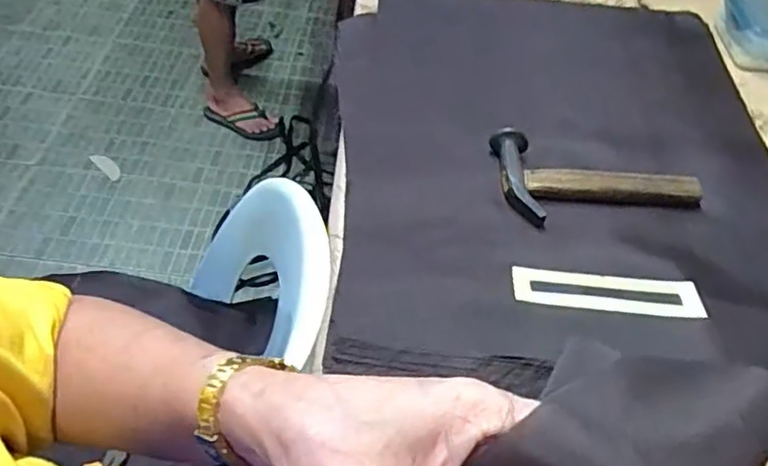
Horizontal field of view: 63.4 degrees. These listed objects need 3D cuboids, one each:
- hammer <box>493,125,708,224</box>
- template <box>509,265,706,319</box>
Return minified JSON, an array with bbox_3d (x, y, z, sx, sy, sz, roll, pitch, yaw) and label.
[{"bbox_3d":[0.217,-0.064,0.642,0.194,0.030,0.106,-4,49,-9],"label":"hammer"},{"bbox_3d":[0.194,0.051,0.539,0.163,0.004,0.040,4,48,-1],"label":"template"}]

